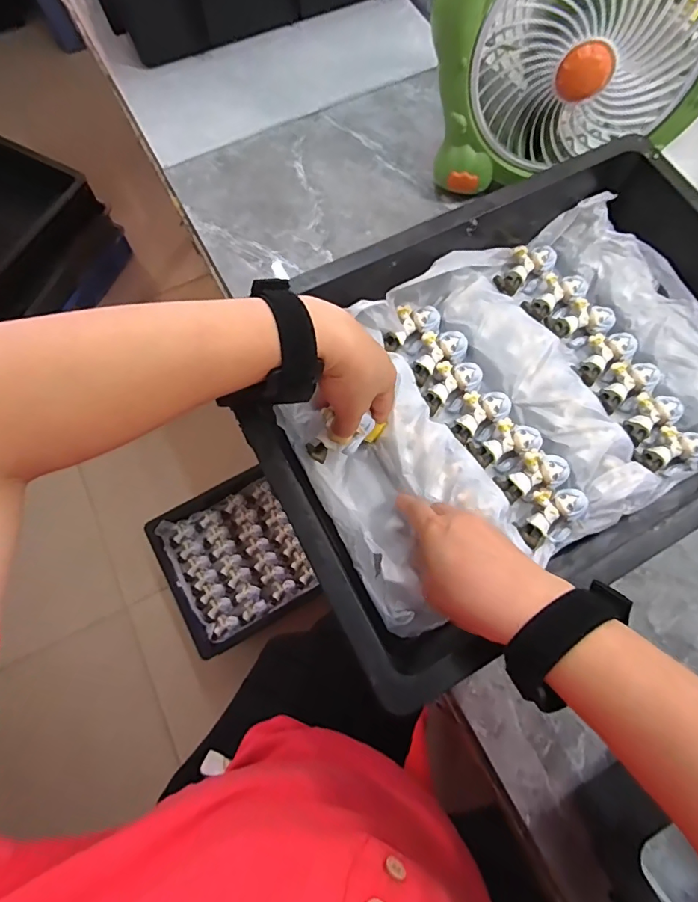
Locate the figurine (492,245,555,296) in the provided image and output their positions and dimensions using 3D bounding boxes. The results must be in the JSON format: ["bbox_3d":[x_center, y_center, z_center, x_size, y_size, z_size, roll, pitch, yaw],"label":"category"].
[{"bbox_3d":[0.169,-0.178,0.450,0.060,0.015,0.036,-40,77,3],"label":"figurine"}]

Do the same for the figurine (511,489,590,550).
[{"bbox_3d":[0.164,0.055,0.373,0.038,0.023,0.056,37,76,10],"label":"figurine"}]

